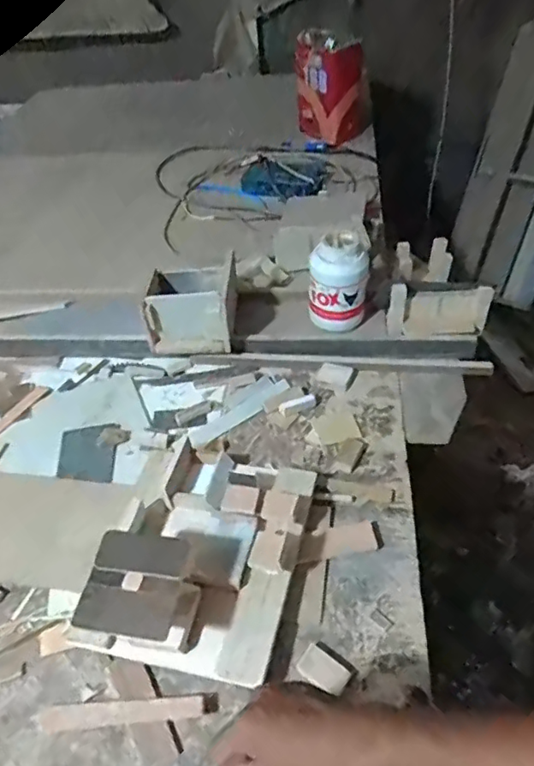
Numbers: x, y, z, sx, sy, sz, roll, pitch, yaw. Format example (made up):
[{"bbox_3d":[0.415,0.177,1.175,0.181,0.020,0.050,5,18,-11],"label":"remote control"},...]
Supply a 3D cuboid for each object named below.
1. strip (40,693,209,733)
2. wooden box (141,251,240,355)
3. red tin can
[{"bbox_3d":[-0.154,0.348,0.600,0.175,0.015,0.024,-6,45,0],"label":"strip"},{"bbox_3d":[-0.125,-0.137,0.967,0.148,0.110,0.136,1,46,3],"label":"wooden box"},{"bbox_3d":[0.185,-0.807,1.550,0.207,0.226,0.185,0,46,2],"label":"red tin can"}]

